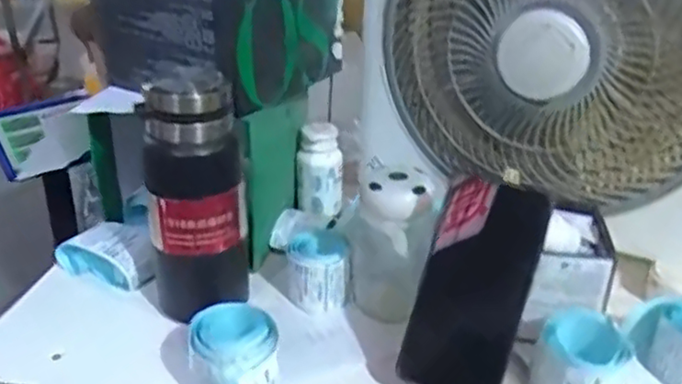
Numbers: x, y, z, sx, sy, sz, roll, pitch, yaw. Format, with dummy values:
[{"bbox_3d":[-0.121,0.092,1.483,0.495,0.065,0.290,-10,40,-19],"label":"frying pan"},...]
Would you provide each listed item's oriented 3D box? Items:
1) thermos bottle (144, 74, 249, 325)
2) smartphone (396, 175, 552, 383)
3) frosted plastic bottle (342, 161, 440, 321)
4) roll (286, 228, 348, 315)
[{"bbox_3d":[-0.127,0.022,0.579,0.082,0.249,0.076,-5,28,-11],"label":"thermos bottle"},{"bbox_3d":[0.097,0.073,0.485,0.075,0.159,0.004,18,1,19],"label":"smartphone"},{"bbox_3d":[0.042,0.046,0.586,0.053,0.136,0.070,-20,34,-34],"label":"frosted plastic bottle"},{"bbox_3d":[-0.022,0.072,0.616,0.057,0.049,0.069,-3,28,-7],"label":"roll"}]

